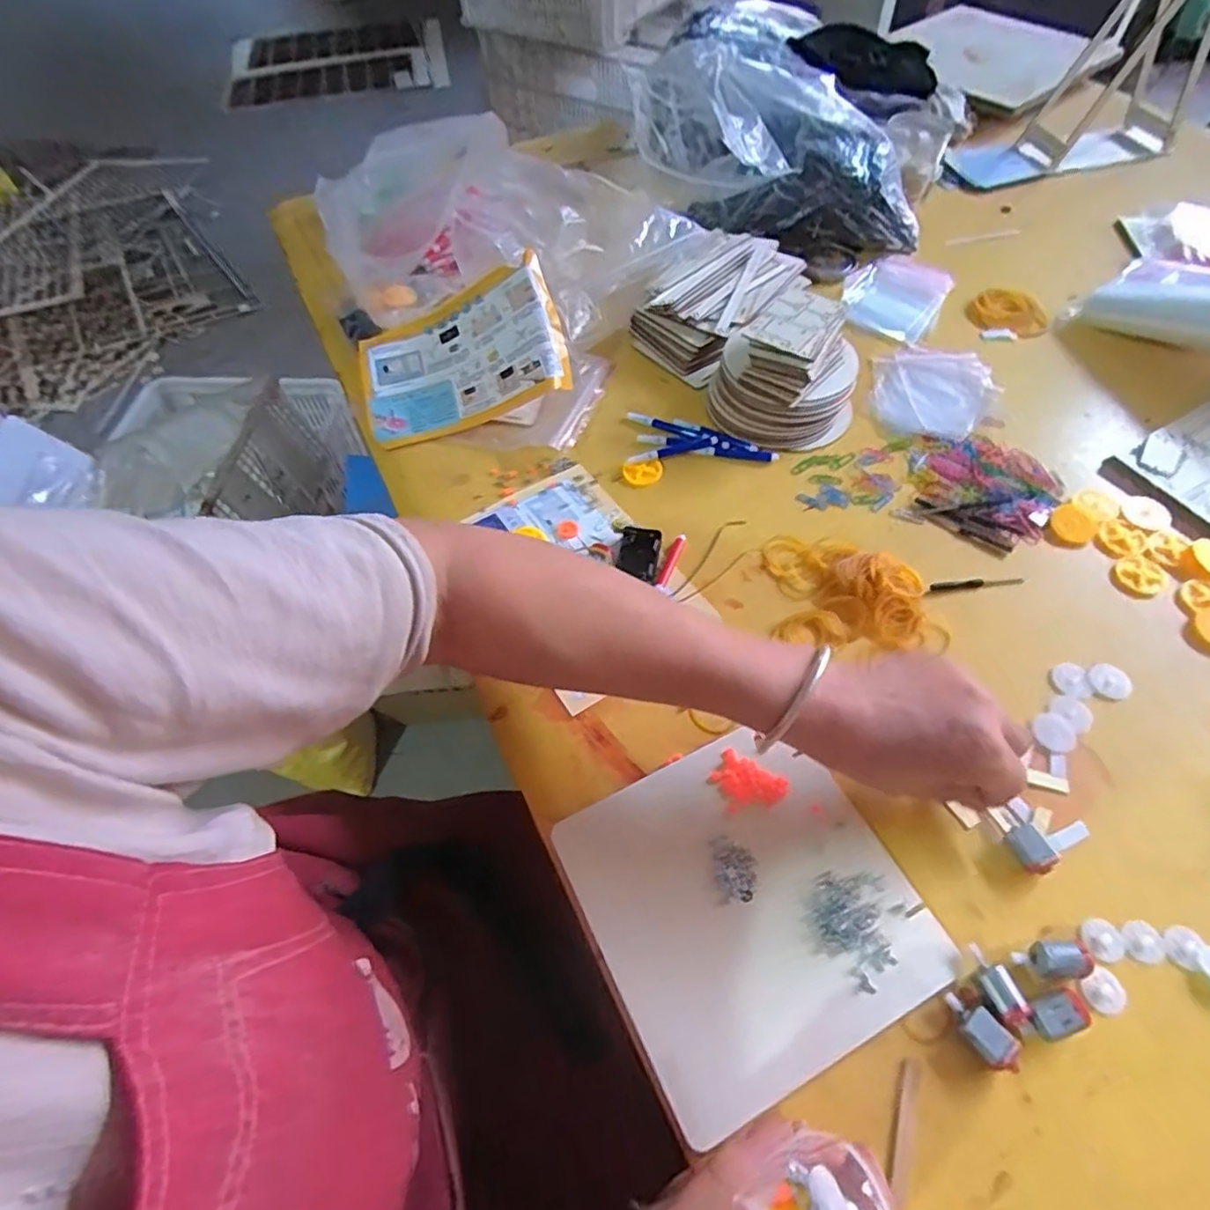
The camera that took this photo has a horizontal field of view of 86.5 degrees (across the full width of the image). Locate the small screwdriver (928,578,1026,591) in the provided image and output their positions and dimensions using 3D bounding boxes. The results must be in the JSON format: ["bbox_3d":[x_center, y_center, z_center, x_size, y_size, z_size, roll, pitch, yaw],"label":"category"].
[{"bbox_3d":[0.289,-0.017,0.501,0.074,0.004,0.009,-6,56,-1],"label":"small screwdriver"}]

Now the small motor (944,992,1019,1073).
[{"bbox_3d":[0.197,0.225,0.340,0.018,0.018,0.038,-29,59,-16],"label":"small motor"}]

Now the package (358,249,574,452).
[{"bbox_3d":[-0.137,-0.237,0.612,0.194,0.031,0.134,-20,77,12],"label":"package"}]

